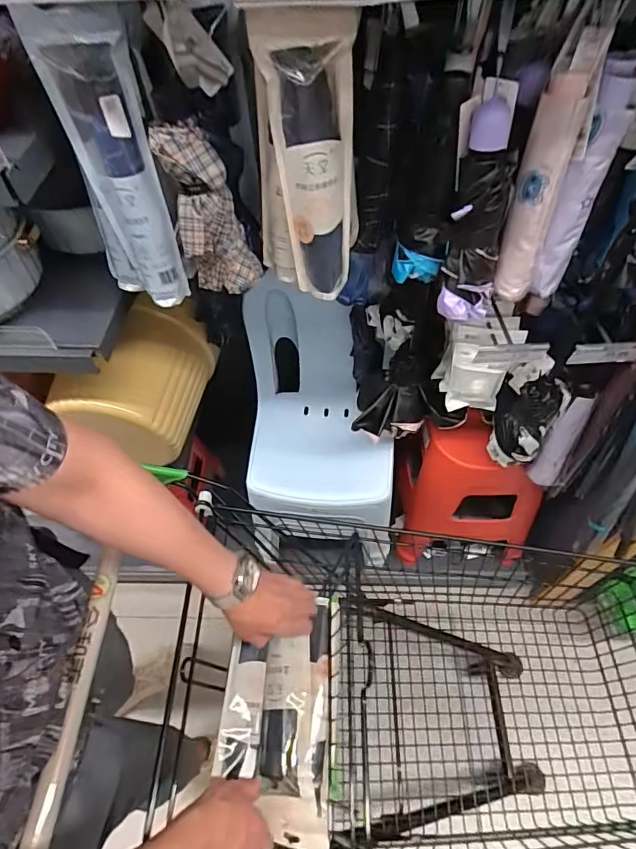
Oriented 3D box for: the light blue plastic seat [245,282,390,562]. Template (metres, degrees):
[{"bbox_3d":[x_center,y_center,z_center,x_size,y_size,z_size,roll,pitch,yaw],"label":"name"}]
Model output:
[{"bbox_3d":[-0.004,-0.053,0.982,0.300,0.283,0.362,-1,55,2],"label":"light blue plastic seat"}]

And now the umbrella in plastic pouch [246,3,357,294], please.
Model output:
[{"bbox_3d":[-0.013,-0.293,0.541,0.118,0.291,0.095,-4,55,0],"label":"umbrella in plastic pouch"}]

